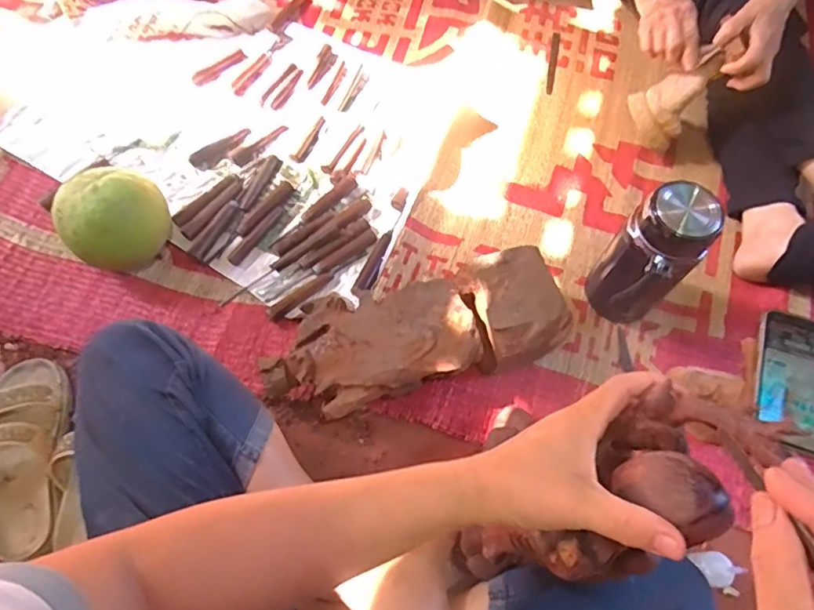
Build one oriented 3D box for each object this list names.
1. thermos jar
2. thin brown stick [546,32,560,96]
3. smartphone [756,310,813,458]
[{"bbox_3d":[0.297,-0.050,0.696,0.087,0.225,0.092,1,65,-2],"label":"thermos jar"},{"bbox_3d":[0.270,-0.446,1.013,0.015,0.007,0.157,11,65,3],"label":"thin brown stick"},{"bbox_3d":[0.400,0.076,0.564,0.076,0.014,0.144,20,65,6],"label":"smartphone"}]

